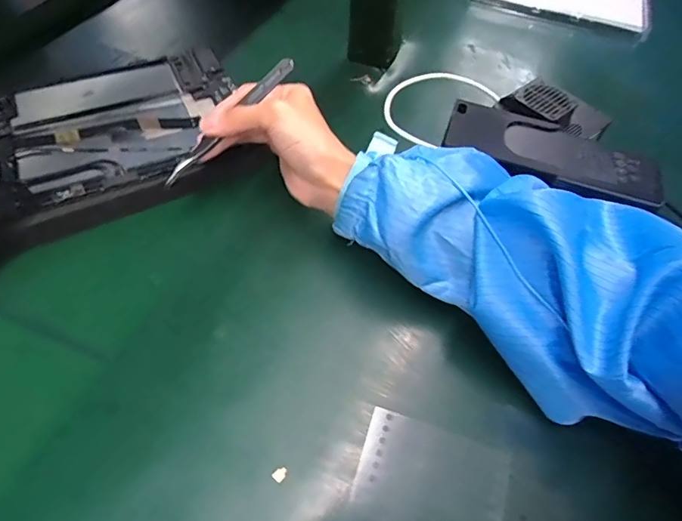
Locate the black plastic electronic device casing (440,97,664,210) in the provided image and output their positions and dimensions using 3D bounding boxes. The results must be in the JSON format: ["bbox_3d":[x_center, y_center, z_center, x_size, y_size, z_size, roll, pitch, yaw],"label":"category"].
[{"bbox_3d":[0.155,-0.078,0.333,0.154,0.012,0.057,18,56,9],"label":"black plastic electronic device casing"}]

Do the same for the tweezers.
[{"bbox_3d":[-0.078,-0.097,0.324,0.123,0.007,0.017,-45,66,0],"label":"tweezers"}]

